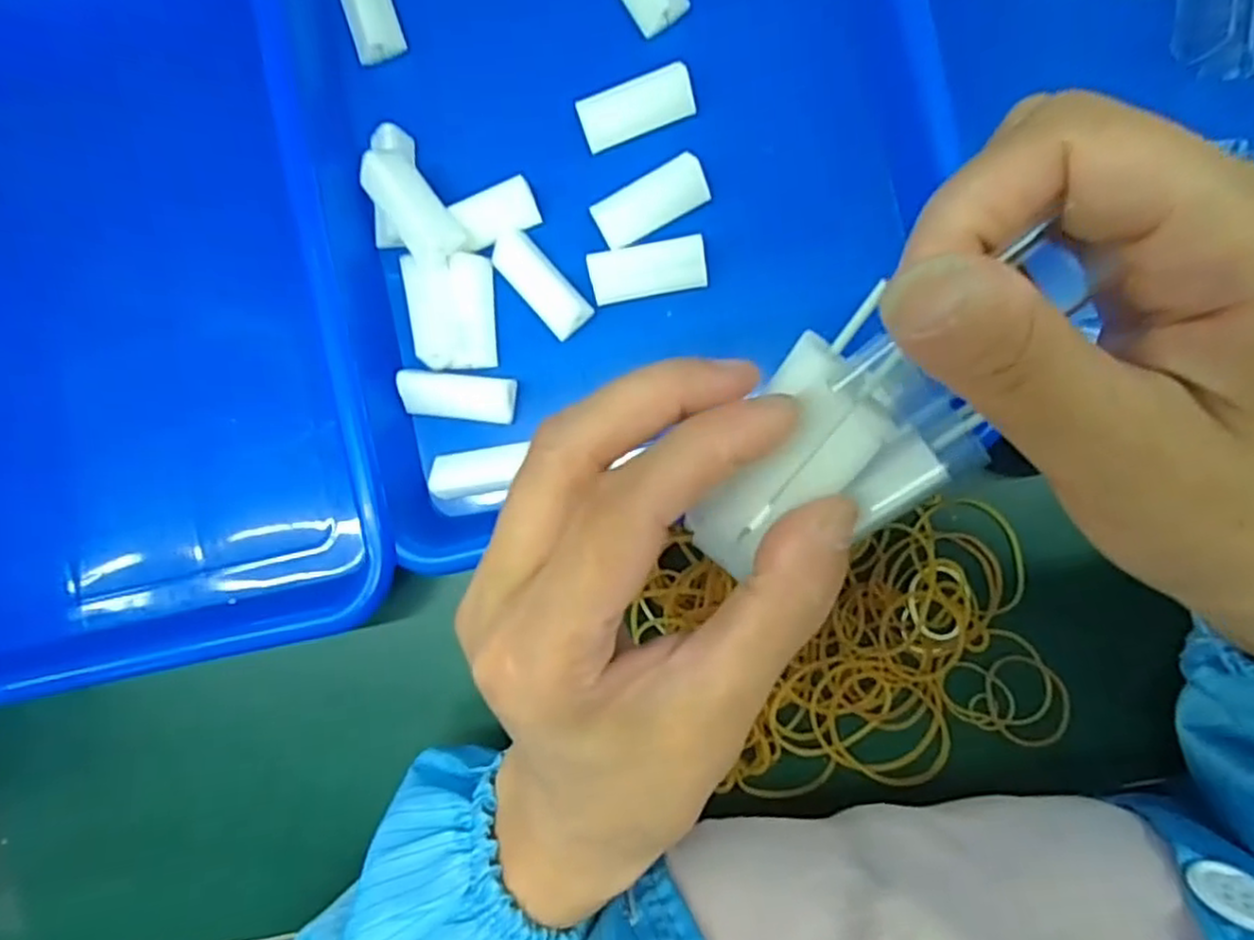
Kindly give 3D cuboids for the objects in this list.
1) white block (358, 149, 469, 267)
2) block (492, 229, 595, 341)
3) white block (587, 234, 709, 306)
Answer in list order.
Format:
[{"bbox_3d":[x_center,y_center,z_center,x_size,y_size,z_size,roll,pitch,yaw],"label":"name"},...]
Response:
[{"bbox_3d":[-0.085,-0.104,0.282,0.021,0.011,0.046,-36,102,3],"label":"white block"},{"bbox_3d":[-0.035,-0.076,0.291,0.018,0.011,0.046,-42,84,2],"label":"block"},{"bbox_3d":[0.008,-0.079,0.283,0.045,0.010,0.018,-8,87,5],"label":"white block"}]

